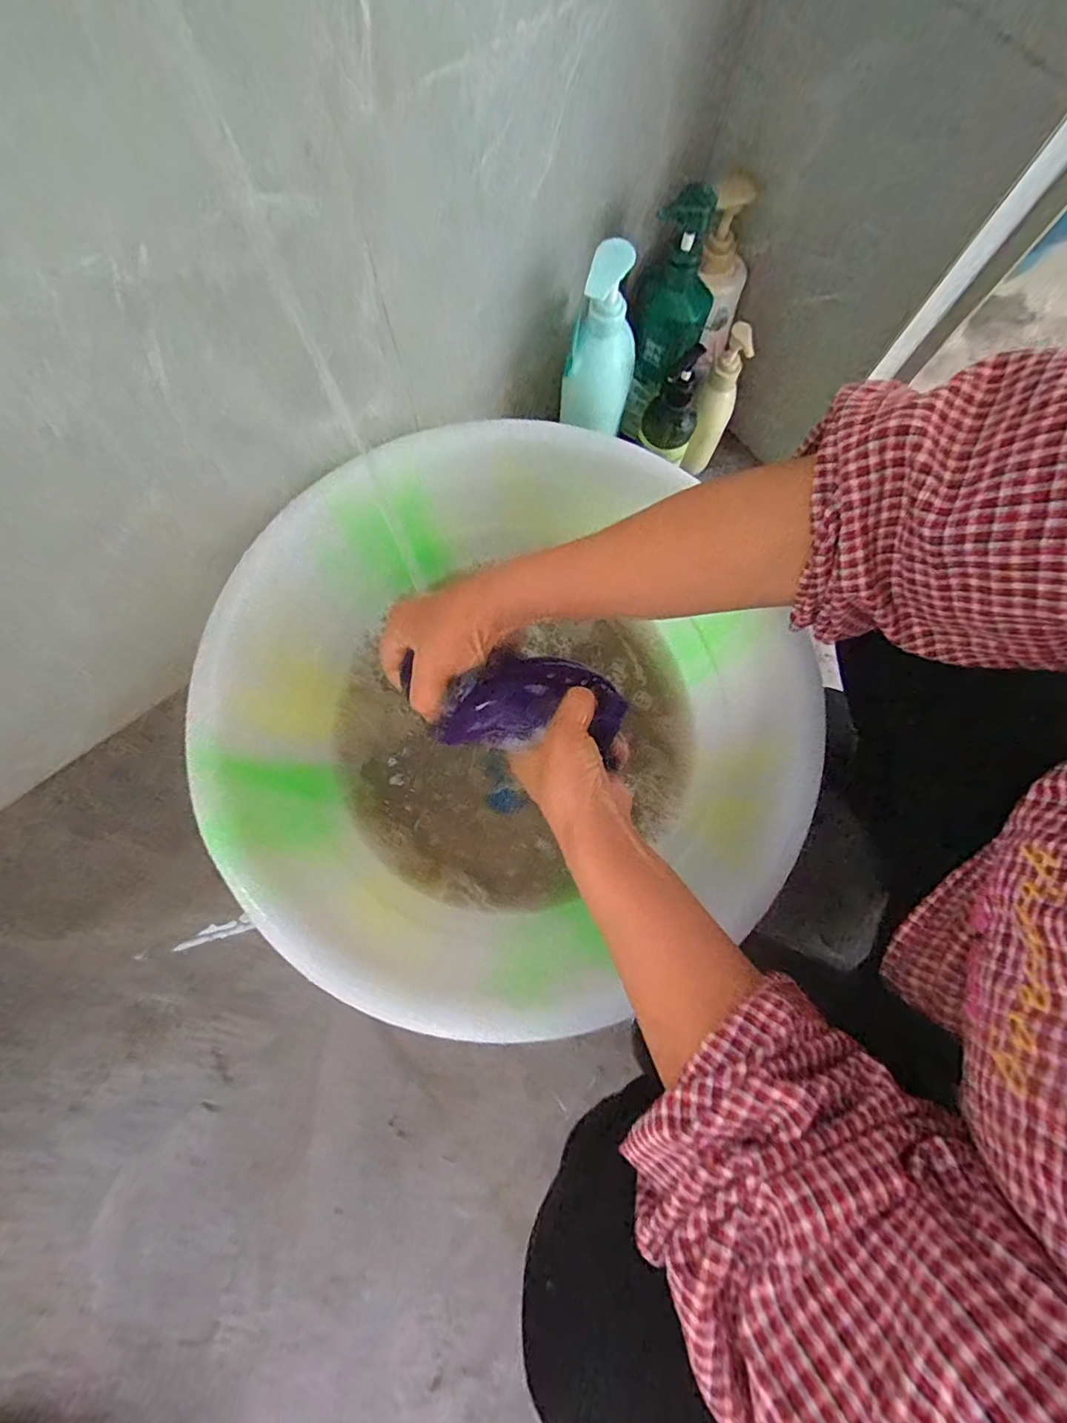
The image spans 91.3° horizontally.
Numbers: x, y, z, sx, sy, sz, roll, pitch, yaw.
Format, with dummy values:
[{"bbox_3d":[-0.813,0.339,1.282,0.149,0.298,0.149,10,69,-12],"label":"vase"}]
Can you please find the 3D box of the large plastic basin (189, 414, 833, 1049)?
[{"bbox_3d":[-0.019,0.005,0.541,0.502,0.191,0.521,0,78,-1],"label":"large plastic basin"}]

